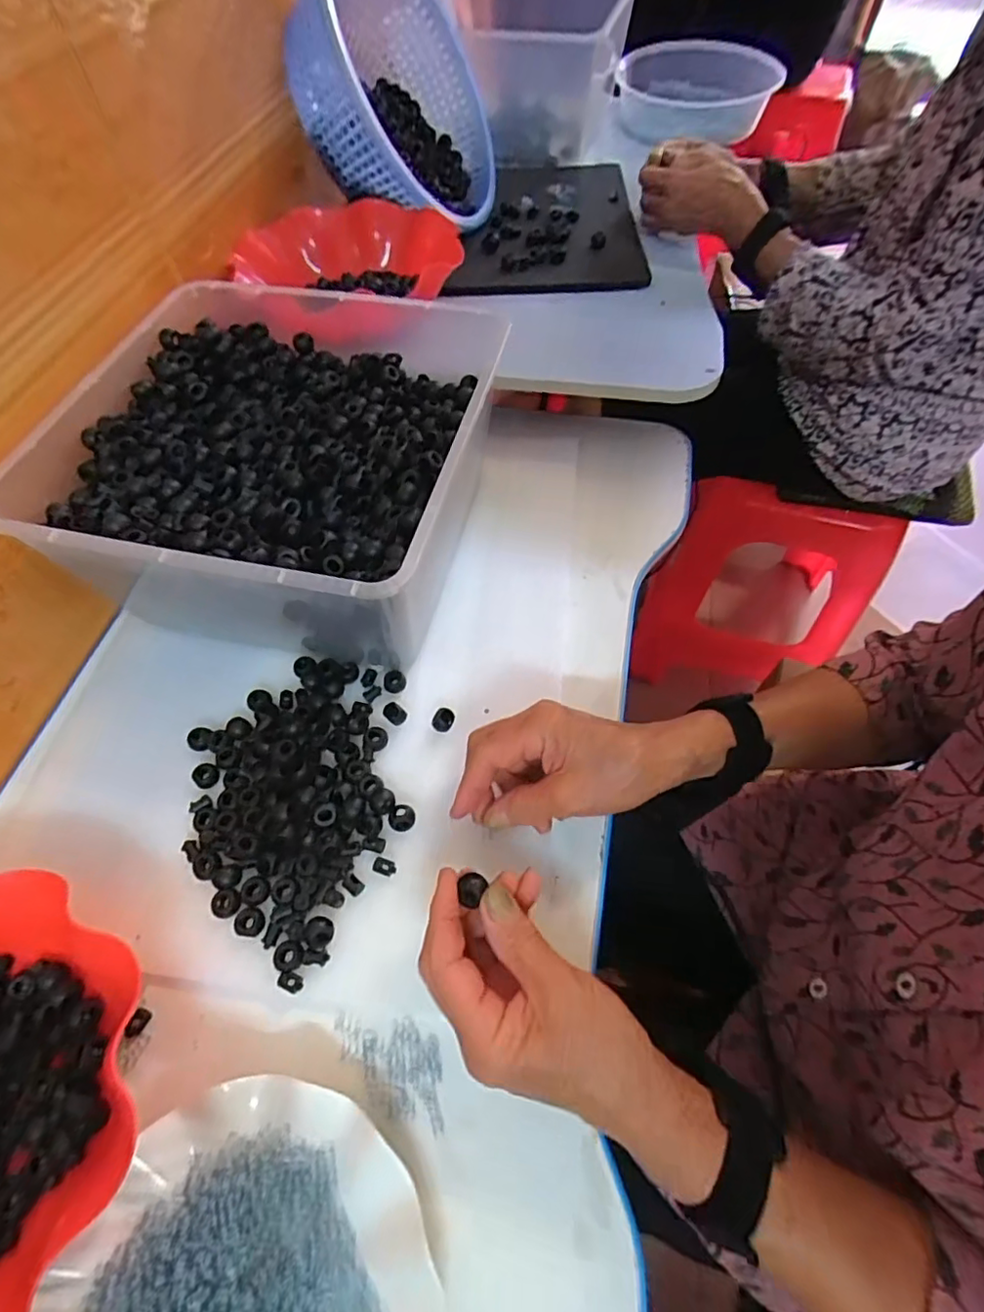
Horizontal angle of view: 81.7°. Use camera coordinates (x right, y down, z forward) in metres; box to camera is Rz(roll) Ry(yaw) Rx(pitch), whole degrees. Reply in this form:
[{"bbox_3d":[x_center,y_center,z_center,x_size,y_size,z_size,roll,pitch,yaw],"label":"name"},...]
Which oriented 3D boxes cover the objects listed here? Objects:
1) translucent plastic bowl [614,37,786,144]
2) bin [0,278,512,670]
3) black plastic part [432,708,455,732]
[{"bbox_3d":[0.305,-0.854,0.867,0.228,0.076,0.232,7,59,3],"label":"translucent plastic bowl"},{"bbox_3d":[-0.162,-0.165,0.472,0.300,0.136,0.339,11,59,5],"label":"bin"},{"bbox_3d":[-0.036,0.047,0.420,0.015,0.012,0.015,1,59,-1],"label":"black plastic part"}]

